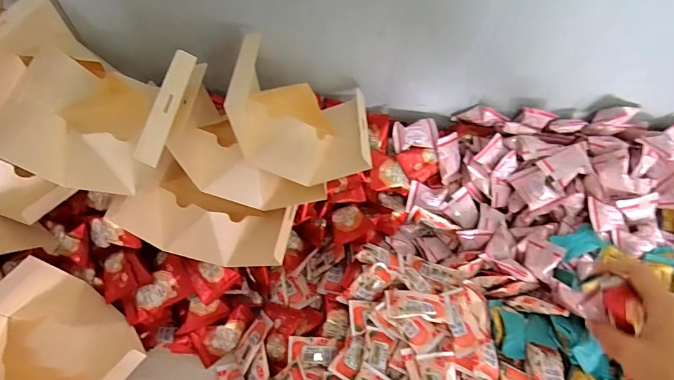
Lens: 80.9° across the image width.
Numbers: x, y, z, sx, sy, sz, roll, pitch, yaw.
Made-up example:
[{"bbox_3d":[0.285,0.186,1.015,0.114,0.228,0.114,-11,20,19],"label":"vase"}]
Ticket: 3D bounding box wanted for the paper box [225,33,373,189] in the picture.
[{"bbox_3d":[-0.046,-0.077,0.442,0.165,0.101,0.121,22,98,-26],"label":"paper box"}]

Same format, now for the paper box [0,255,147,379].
[{"bbox_3d":[-0.297,0.179,0.419,0.153,0.105,0.129,35,66,15],"label":"paper box"}]

